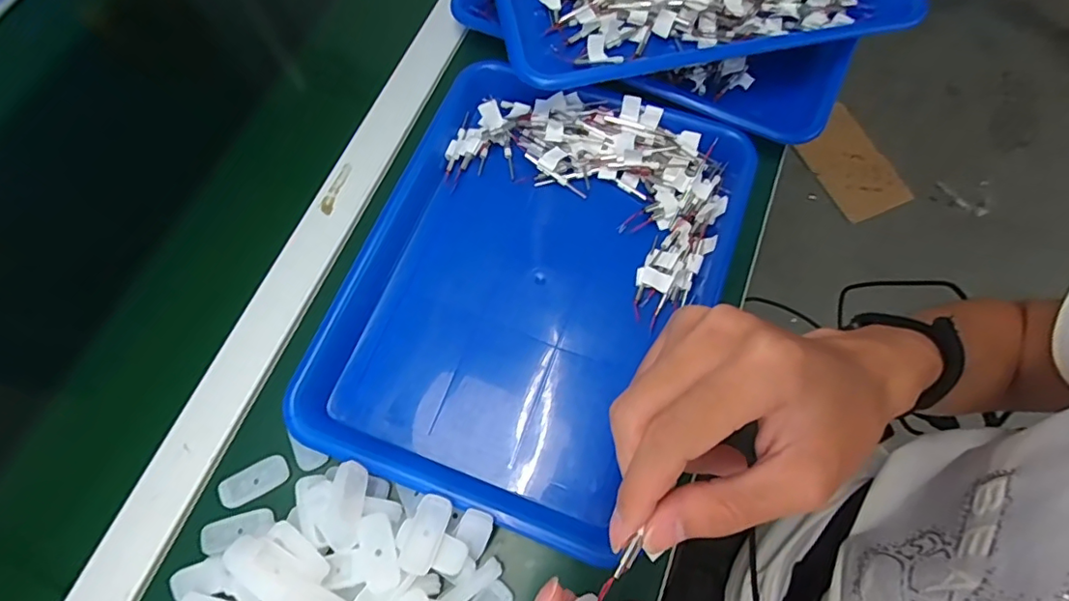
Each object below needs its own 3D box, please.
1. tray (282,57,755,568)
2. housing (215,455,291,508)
[{"bbox_3d":[-0.002,-0.019,0.394,0.257,0.036,0.321,20,68,7],"label":"tray"},{"bbox_3d":[-0.182,0.117,0.359,0.041,0.008,0.021,-30,71,-11],"label":"housing"}]

